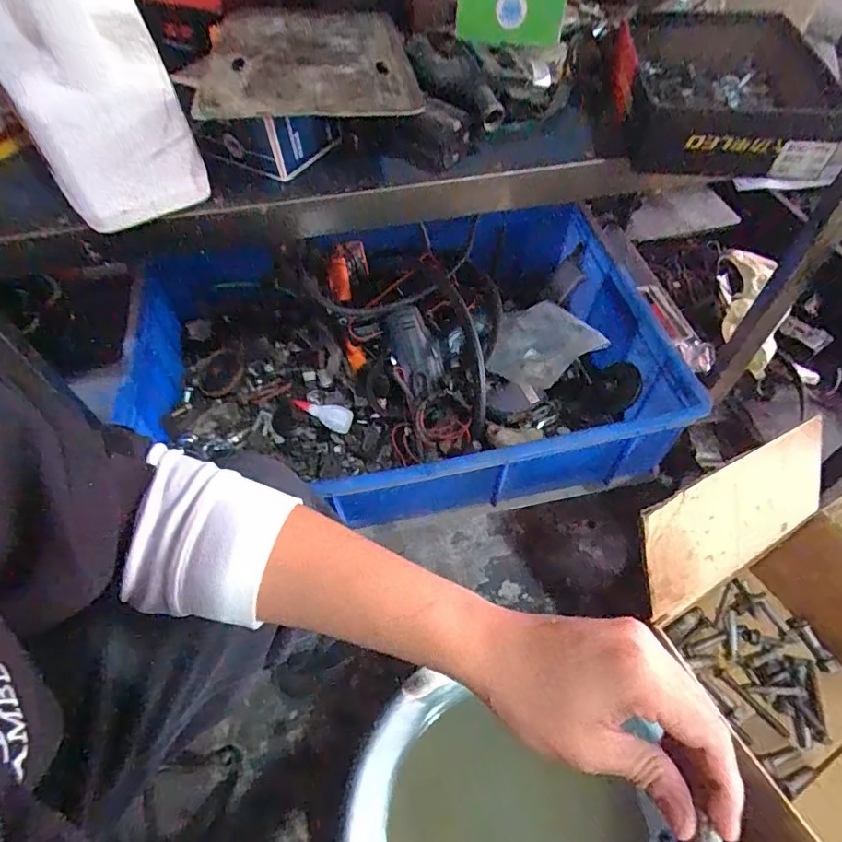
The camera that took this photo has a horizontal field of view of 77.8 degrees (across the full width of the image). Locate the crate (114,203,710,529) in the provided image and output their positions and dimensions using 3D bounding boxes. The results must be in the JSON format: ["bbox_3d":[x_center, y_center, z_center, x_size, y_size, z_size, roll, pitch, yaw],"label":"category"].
[{"bbox_3d":[-0.020,-0.065,0.743,0.668,0.158,0.391,-10,55,-6],"label":"crate"}]

